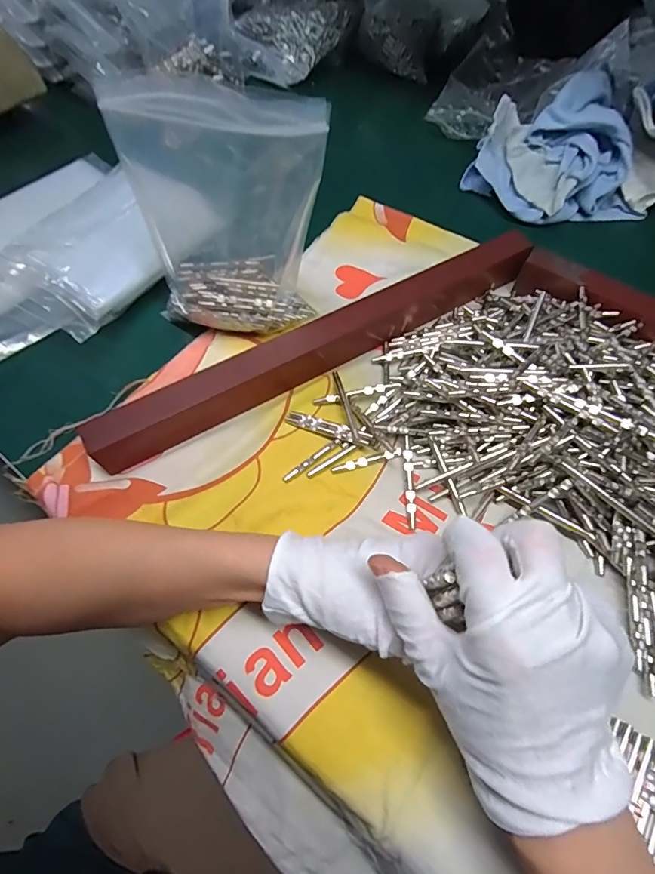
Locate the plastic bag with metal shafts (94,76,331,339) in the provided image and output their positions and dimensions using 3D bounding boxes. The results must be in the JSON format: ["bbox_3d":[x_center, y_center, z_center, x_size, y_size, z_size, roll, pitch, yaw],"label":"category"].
[{"bbox_3d":[-0.076,-0.155,0.318,0.140,0.163,0.072,6,64,3],"label":"plastic bag with metal shafts"}]

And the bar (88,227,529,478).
[{"bbox_3d":[0.002,-0.081,0.341,0.381,0.034,0.028,-28,67,-13],"label":"bar"}]

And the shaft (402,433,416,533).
[{"bbox_3d":[0.059,0.033,0.308,0.007,0.008,0.069,0,64,0],"label":"shaft"}]

